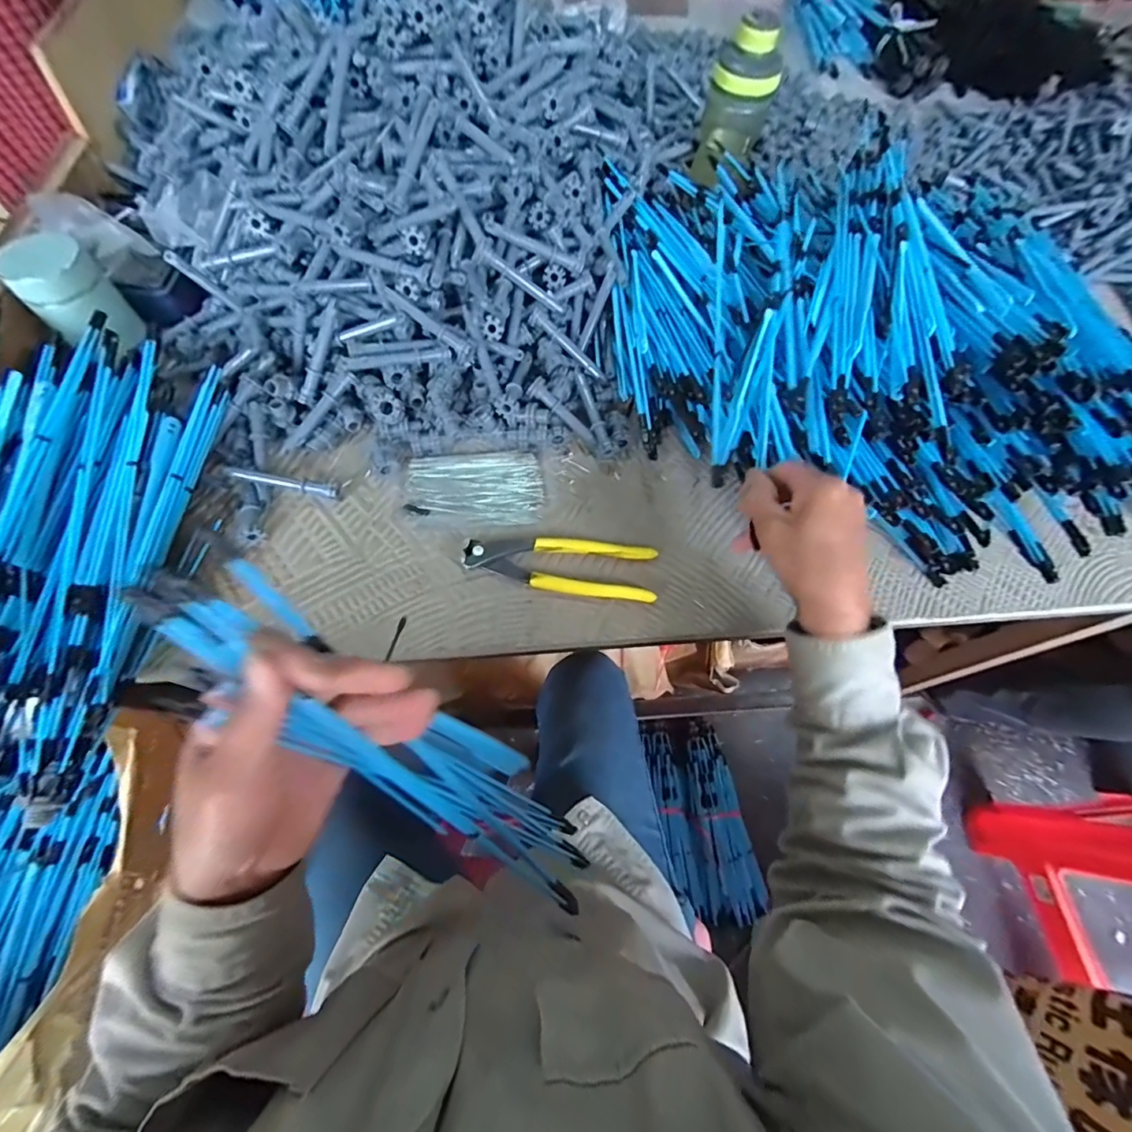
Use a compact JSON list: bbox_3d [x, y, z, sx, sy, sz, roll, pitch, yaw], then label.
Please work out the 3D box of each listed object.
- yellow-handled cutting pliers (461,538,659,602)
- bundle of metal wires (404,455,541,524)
[{"bbox_3d":[-0.005,-0.002,0.435,0.162,0.014,0.049,8,66,1],"label":"yellow-handled cutting pliers"},{"bbox_3d":[-0.084,-0.077,0.471,0.123,0.008,0.072,1,66,-2],"label":"bundle of metal wires"}]

